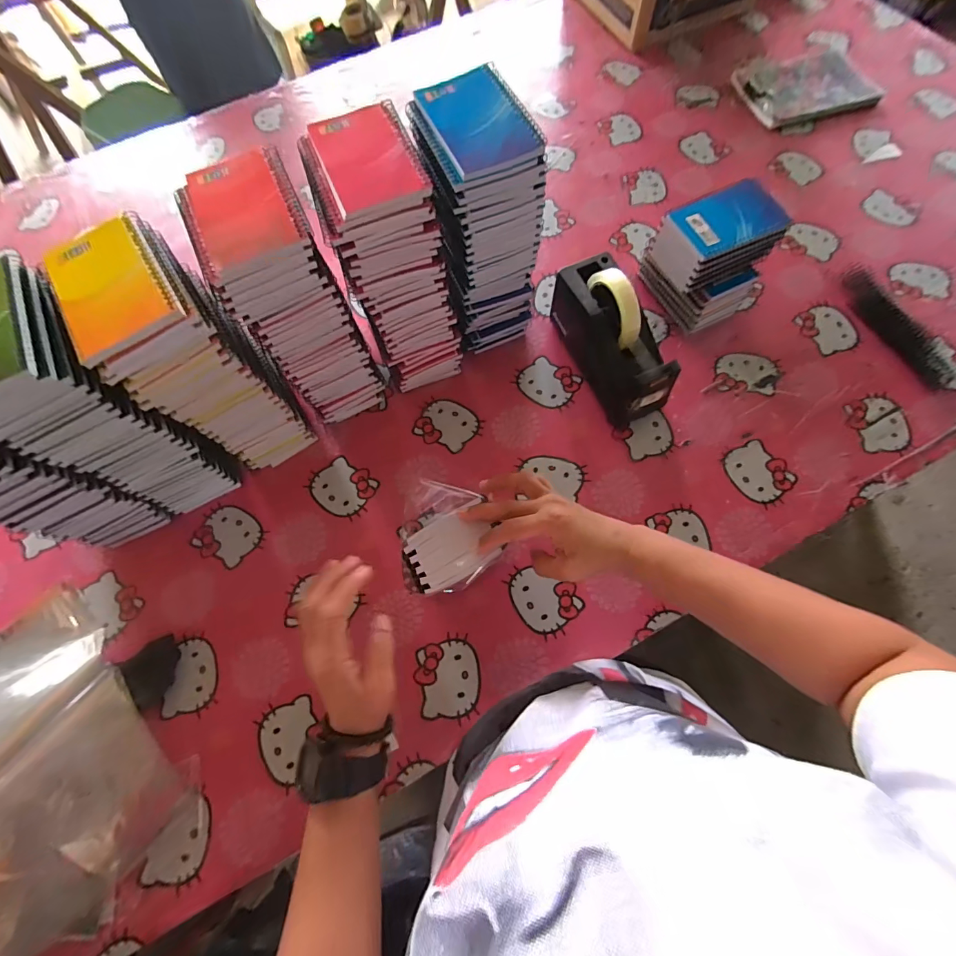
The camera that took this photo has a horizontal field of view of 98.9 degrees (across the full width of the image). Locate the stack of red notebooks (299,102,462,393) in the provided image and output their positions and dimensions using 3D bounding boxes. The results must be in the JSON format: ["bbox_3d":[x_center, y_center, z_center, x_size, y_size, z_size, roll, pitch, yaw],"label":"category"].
[{"bbox_3d":[-0.101,-0.242,0.491,0.107,0.259,0.156,-25,73,-6],"label":"stack of red notebooks"}]

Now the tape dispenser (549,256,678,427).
[{"bbox_3d":[0.176,-0.185,0.533,0.078,0.125,0.203,-21,72,-5],"label":"tape dispenser"}]

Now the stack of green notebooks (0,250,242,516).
[{"bbox_3d":[-0.393,-0.070,0.448,0.108,0.259,0.145,-33,74,-9],"label":"stack of green notebooks"}]

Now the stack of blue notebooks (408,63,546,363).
[{"bbox_3d":[-0.001,-0.293,0.502,0.106,0.263,0.133,-22,73,-6],"label":"stack of blue notebooks"}]

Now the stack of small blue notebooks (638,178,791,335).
[{"bbox_3d":[0.323,-0.302,0.564,0.138,0.133,0.130,-24,73,-6],"label":"stack of small blue notebooks"}]

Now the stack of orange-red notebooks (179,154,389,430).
[{"bbox_3d":[-0.205,-0.192,0.475,0.116,0.263,0.139,-27,73,-7],"label":"stack of orange-red notebooks"}]

